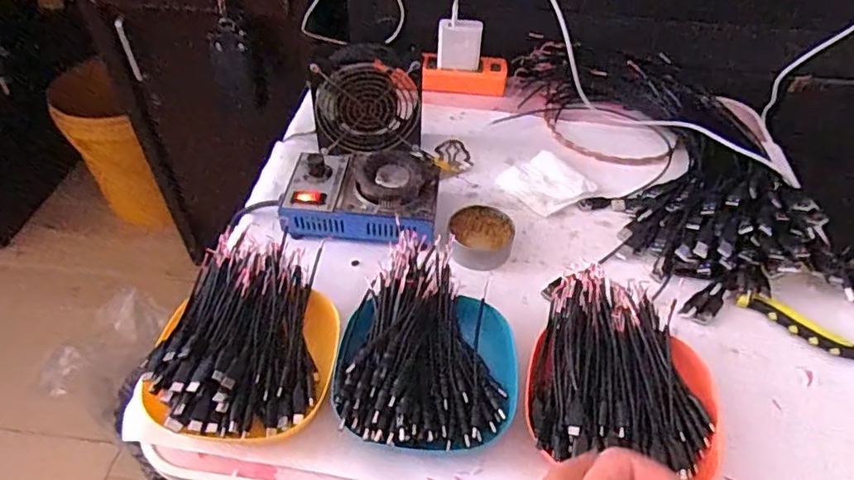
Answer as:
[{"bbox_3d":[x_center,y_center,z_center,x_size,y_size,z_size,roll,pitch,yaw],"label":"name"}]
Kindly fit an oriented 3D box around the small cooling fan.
[{"bbox_3d":[-0.068,-0.157,0.650,0.121,0.122,0.044,-5,32,-5],"label":"small cooling fan"}]

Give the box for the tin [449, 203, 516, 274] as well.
[{"bbox_3d":[0.053,-0.003,0.567,0.062,0.031,0.059,1,47,-1],"label":"tin"}]

